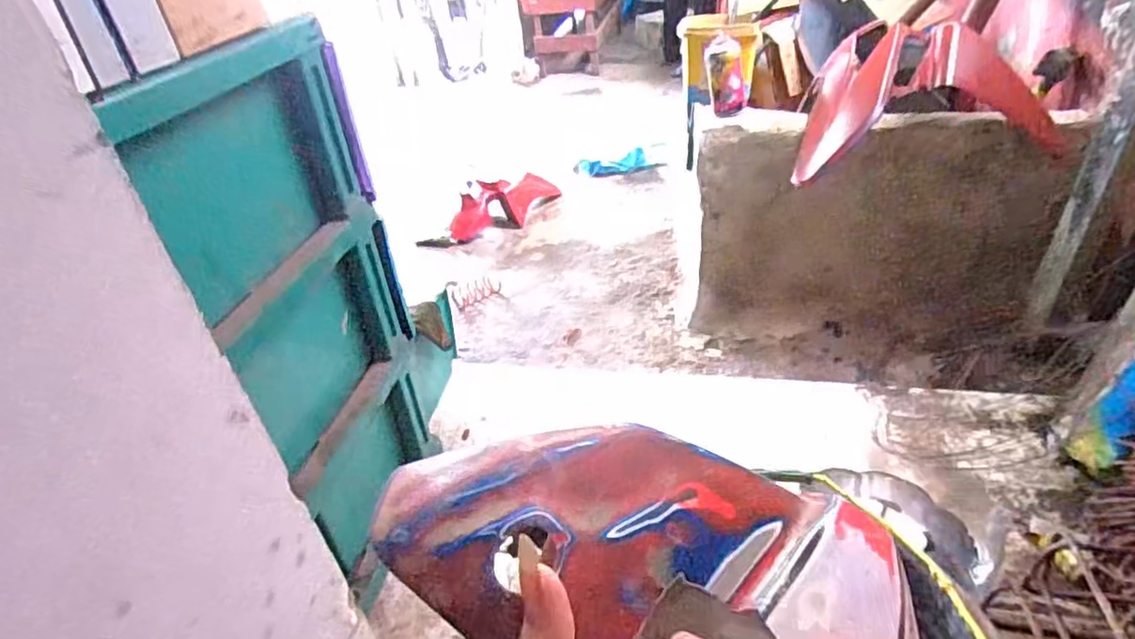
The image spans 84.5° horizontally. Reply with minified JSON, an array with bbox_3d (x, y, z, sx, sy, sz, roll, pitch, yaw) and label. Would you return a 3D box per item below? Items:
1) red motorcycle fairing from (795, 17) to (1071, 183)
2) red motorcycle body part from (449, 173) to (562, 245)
[{"bbox_3d":[0.660,-0.410,1.152,0.439,0.185,0.356,5,38,16],"label":"red motorcycle fairing"},{"bbox_3d":[-0.188,-0.349,1.873,0.314,0.116,0.233,-5,36,3],"label":"red motorcycle body part"}]

